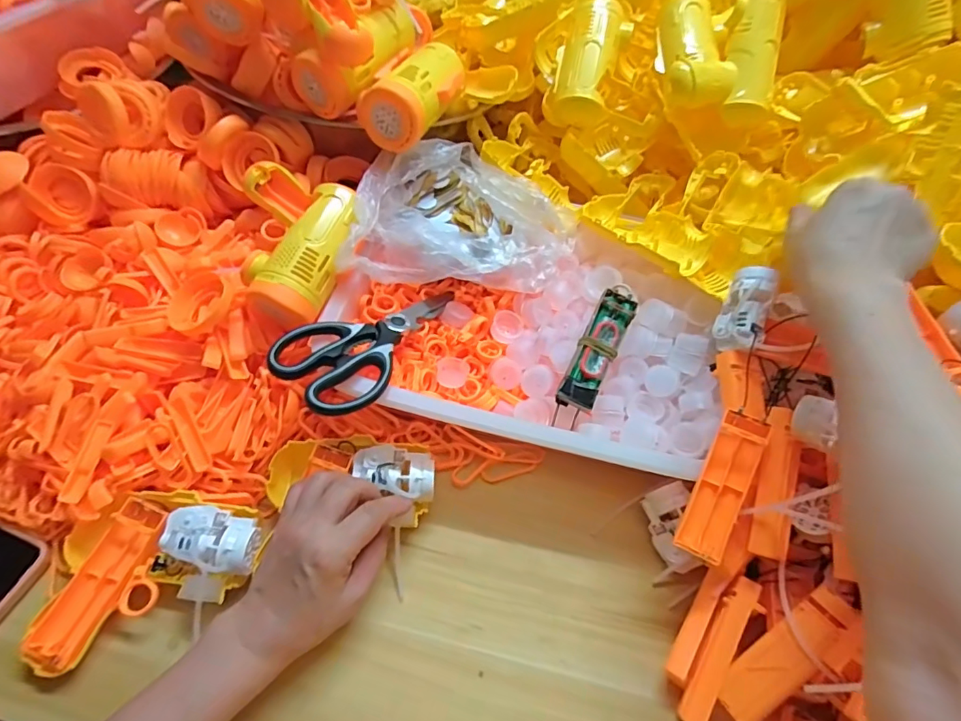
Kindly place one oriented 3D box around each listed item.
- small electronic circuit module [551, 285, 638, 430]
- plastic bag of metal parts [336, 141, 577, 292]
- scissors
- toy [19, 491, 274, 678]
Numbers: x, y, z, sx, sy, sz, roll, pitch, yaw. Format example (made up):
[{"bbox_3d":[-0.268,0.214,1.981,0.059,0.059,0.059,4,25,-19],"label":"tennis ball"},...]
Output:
[{"bbox_3d":[0.101,-0.006,0.429,0.032,0.023,0.133,25,78,11],"label":"small electronic circuit module"},{"bbox_3d":[-0.013,-0.131,0.473,0.202,0.076,0.134,3,56,-3],"label":"plastic bag of metal parts"},{"bbox_3d":[-0.085,-0.024,0.421,0.085,0.021,0.187,31,42,15],"label":"scissors"},{"bbox_3d":[-0.240,0.157,0.358,0.133,0.033,0.116,5,55,-2],"label":"toy"}]

